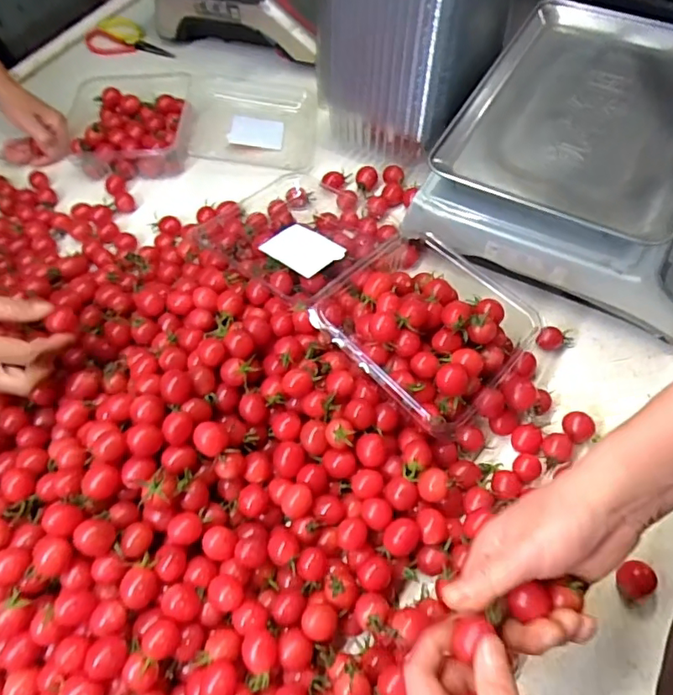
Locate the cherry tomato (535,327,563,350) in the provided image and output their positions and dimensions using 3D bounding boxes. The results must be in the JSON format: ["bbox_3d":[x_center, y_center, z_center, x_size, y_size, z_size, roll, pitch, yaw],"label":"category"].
[{"bbox_3d":[0.227,-0.008,0.580,0.026,0.026,0.024,-2,60,3],"label":"cherry tomato"}]

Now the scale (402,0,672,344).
[{"bbox_3d":[0.306,-0.211,0.597,0.325,0.101,0.346,27,66,18],"label":"scale"}]

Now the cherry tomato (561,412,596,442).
[{"bbox_3d":[0.235,0.080,0.532,0.028,0.027,0.023,39,70,23],"label":"cherry tomato"}]

